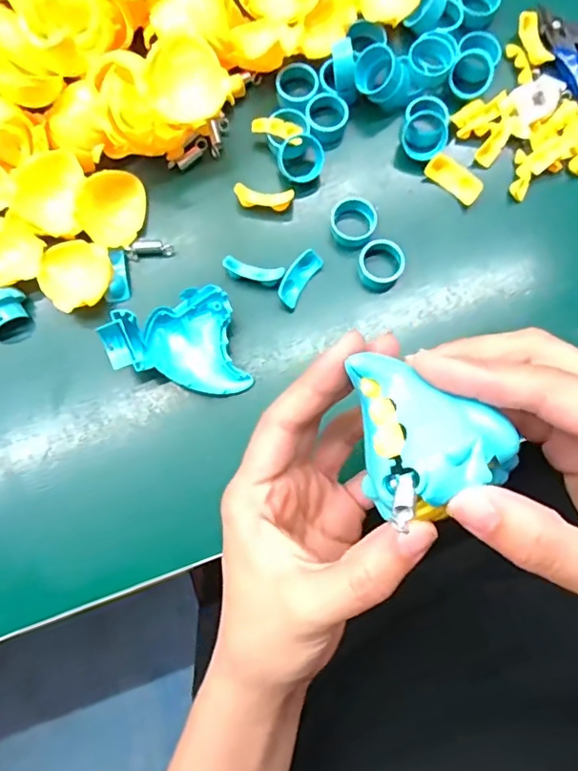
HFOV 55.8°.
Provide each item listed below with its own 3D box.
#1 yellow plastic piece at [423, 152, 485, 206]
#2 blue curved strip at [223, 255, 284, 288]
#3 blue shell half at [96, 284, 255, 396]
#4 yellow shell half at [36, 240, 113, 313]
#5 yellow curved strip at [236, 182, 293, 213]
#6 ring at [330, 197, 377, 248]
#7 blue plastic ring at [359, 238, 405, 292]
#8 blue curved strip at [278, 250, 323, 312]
[{"bbox_3d":[0.096,-0.120,0.317,0.034,0.008,0.016,42,114,8],"label":"yellow plastic piece"},{"bbox_3d":[-0.020,-0.063,0.310,0.034,0.012,0.011,12,79,3],"label":"blue curved strip"},{"bbox_3d":[-0.060,-0.019,0.289,0.066,0.034,0.055,-16,79,-2],"label":"blue shell half"},{"bbox_3d":[-0.118,-0.062,0.299,0.042,0.008,0.039,0,79,1],"label":"yellow shell half"},{"bbox_3d":[-0.014,-0.108,0.317,0.033,0.009,0.013,5,79,2],"label":"yellow curved strip"},{"bbox_3d":[0.037,-0.094,0.314,0.026,0.016,0.023,9,79,2],"label":"ring"},{"bbox_3d":[0.051,-0.068,0.309,0.025,0.016,0.025,0,79,1],"label":"blue plastic ring"},{"bbox_3d":[0.006,-0.060,0.309,0.013,0.014,0.034,33,81,7],"label":"blue curved strip"}]

